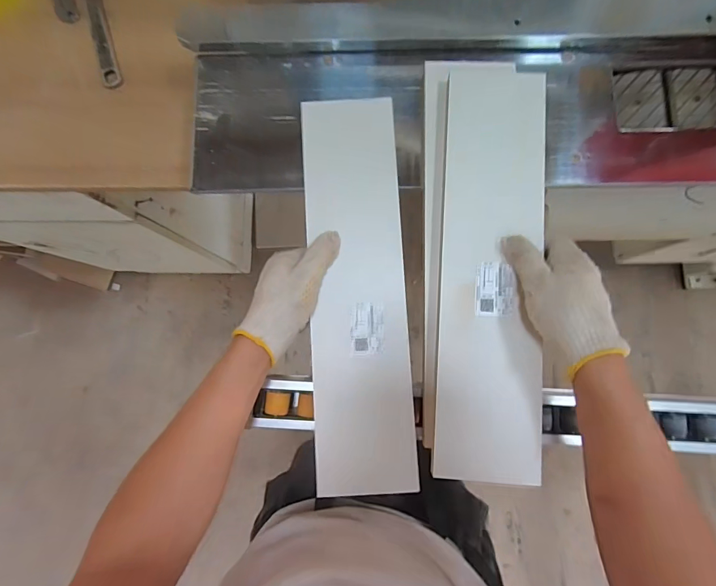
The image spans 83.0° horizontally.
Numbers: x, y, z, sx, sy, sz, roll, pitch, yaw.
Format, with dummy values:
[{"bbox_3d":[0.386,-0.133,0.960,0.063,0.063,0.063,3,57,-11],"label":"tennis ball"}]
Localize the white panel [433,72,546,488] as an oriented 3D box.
[{"bbox_3d":[0.146,-0.031,0.441,0.108,0.014,0.445,4,83,1],"label":"white panel"}]

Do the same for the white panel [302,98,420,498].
[{"bbox_3d":[0.001,-0.007,0.458,0.111,0.011,0.436,-3,83,0],"label":"white panel"}]

